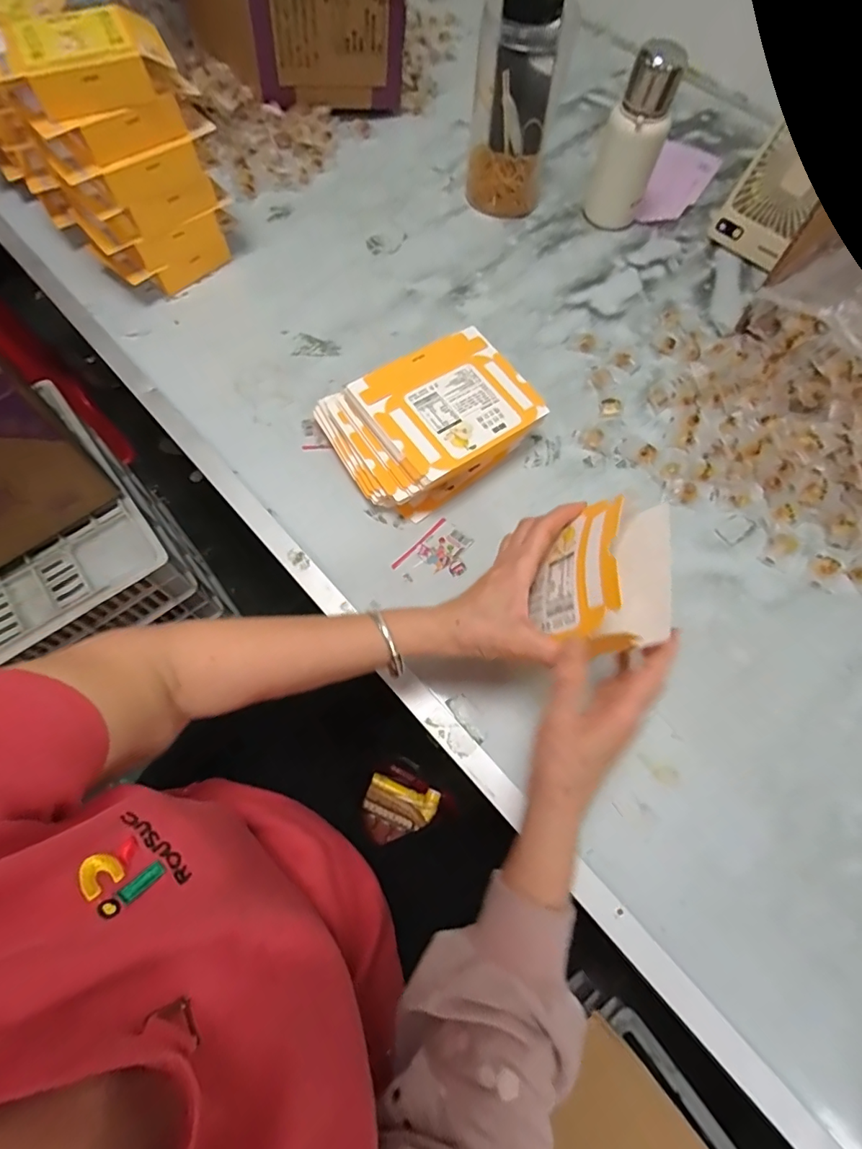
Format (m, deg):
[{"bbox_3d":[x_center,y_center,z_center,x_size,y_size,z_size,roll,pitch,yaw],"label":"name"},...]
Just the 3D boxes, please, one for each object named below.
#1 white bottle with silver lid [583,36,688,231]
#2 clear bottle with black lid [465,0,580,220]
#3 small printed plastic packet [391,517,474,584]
[{"bbox_3d":[0.266,-0.573,0.651,0.079,0.187,0.063,14,67,5],"label":"white bottle with silver lid"},{"bbox_3d":[0.114,-0.627,0.666,0.115,0.199,0.114,9,67,3],"label":"clear bottle with black lid"},{"bbox_3d":[0.007,-0.017,0.508,0.057,0.004,0.081,41,72,15],"label":"small printed plastic packet"}]

